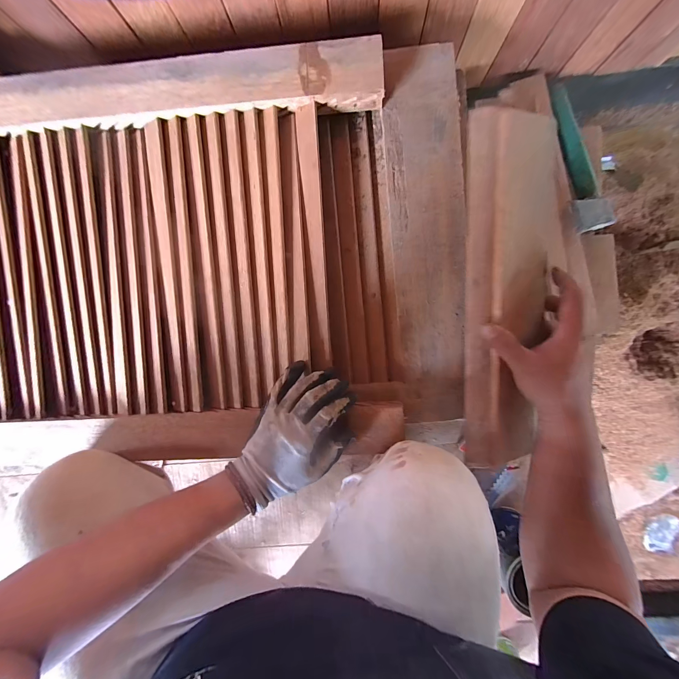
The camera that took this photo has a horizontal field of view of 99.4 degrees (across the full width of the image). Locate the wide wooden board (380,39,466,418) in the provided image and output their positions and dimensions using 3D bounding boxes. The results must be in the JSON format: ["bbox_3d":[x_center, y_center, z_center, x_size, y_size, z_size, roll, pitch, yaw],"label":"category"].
[{"bbox_3d":[0.120,-0.131,0.387,0.094,0.014,0.482,-4,93,3],"label":"wide wooden board"}]

